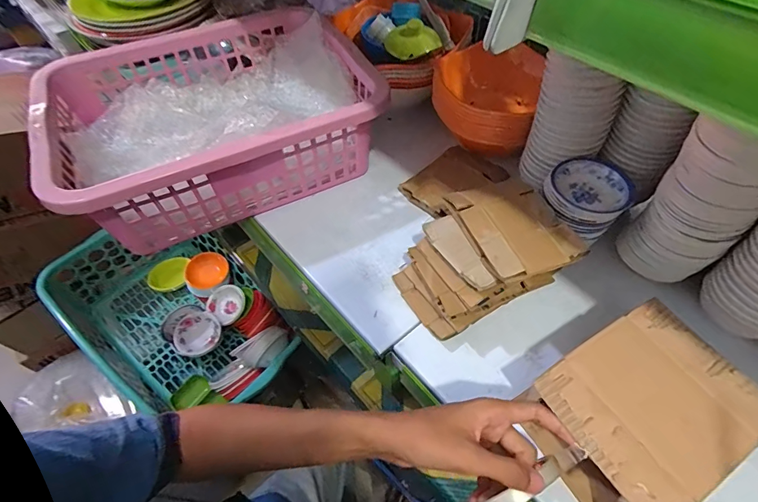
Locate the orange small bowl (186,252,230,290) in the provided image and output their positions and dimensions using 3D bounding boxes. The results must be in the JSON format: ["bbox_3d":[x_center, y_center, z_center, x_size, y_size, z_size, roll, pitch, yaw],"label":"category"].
[{"bbox_3d":[-0.372,0.036,0.872,0.081,0.034,0.080,-1,54,1],"label":"orange small bowl"}]

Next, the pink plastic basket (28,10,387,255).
[{"bbox_3d":[-0.229,-0.195,0.578,0.393,0.141,0.336,-24,57,-15],"label":"pink plastic basket"}]

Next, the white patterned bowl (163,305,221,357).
[{"bbox_3d":[-0.382,0.167,0.824,0.102,0.037,0.102,2,76,-8],"label":"white patterned bowl"}]

